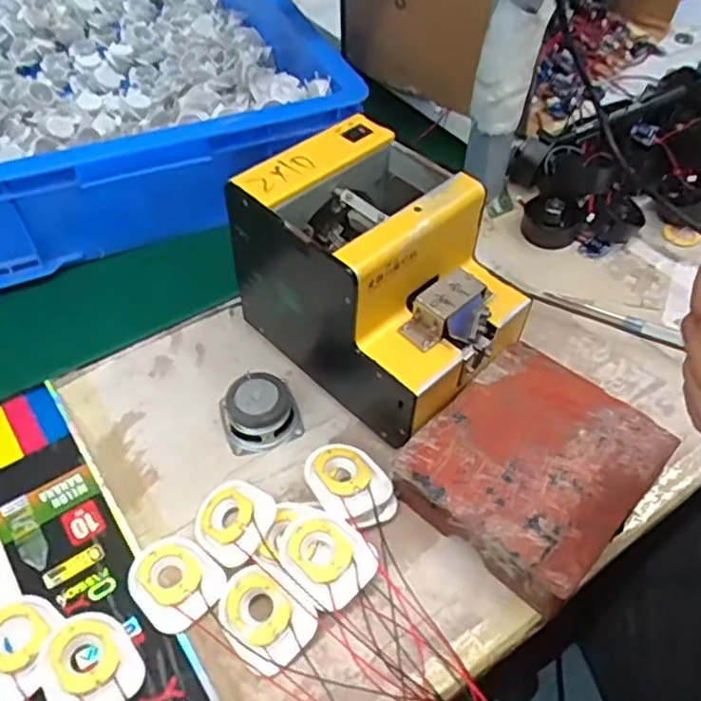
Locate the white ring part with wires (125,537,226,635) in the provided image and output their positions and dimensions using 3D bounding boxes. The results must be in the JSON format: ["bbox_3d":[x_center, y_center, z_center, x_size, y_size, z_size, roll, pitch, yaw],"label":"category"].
[{"bbox_3d":[-0.109,0.145,0.405,0.060,0.010,0.049,33,57,24],"label":"white ring part with wires"}]

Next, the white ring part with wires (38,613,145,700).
[{"bbox_3d":[-0.146,0.179,0.365,0.051,0.015,0.053,-37,59,-28],"label":"white ring part with wires"}]

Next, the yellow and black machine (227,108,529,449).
[{"bbox_3d":[0.024,-0.053,0.470,0.128,0.137,0.178,-35,59,-27],"label":"yellow and black machine"}]

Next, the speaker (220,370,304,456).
[{"bbox_3d":[-0.067,0.044,0.476,0.053,0.027,0.052,-18,52,-16],"label":"speaker"}]

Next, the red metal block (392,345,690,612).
[{"bbox_3d":[0.121,0.076,0.436,0.128,0.042,0.144,36,58,26],"label":"red metal block"}]

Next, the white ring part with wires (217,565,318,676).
[{"bbox_3d":[-0.050,0.156,0.382,0.058,0.017,0.045,36,81,22],"label":"white ring part with wires"}]

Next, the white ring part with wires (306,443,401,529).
[{"bbox_3d":[-0.001,0.091,0.437,0.044,0.020,0.063,-29,56,-23],"label":"white ring part with wires"}]

